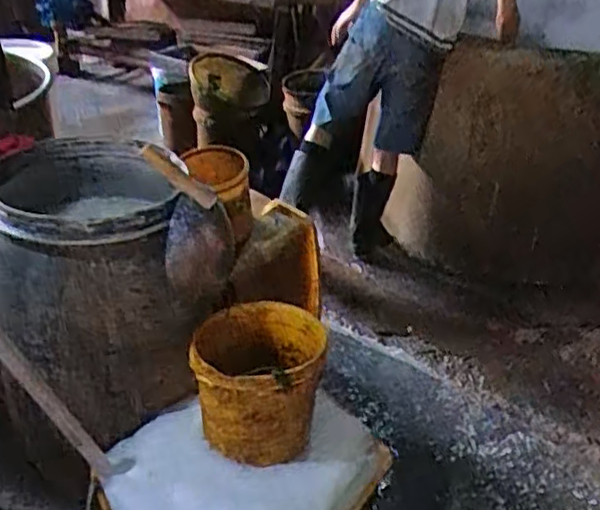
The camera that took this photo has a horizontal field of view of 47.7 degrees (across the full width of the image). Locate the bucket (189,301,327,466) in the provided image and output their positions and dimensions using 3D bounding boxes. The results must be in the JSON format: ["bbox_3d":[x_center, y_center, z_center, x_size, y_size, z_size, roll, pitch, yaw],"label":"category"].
[{"bbox_3d":[-0.077,0.252,1.403,0.249,0.219,0.258,7,33,6],"label":"bucket"}]

